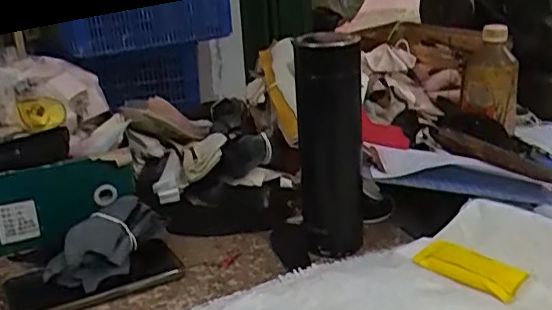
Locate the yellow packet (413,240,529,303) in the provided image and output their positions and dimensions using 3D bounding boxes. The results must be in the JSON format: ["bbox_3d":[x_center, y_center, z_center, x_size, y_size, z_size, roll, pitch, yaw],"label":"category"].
[{"bbox_3d":[0.188,0.110,0.574,0.053,0.011,0.100,-20,27,-37],"label":"yellow packet"}]

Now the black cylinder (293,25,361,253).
[{"bbox_3d":[0.057,-0.015,0.619,0.066,0.214,0.081,0,21,6],"label":"black cylinder"}]

